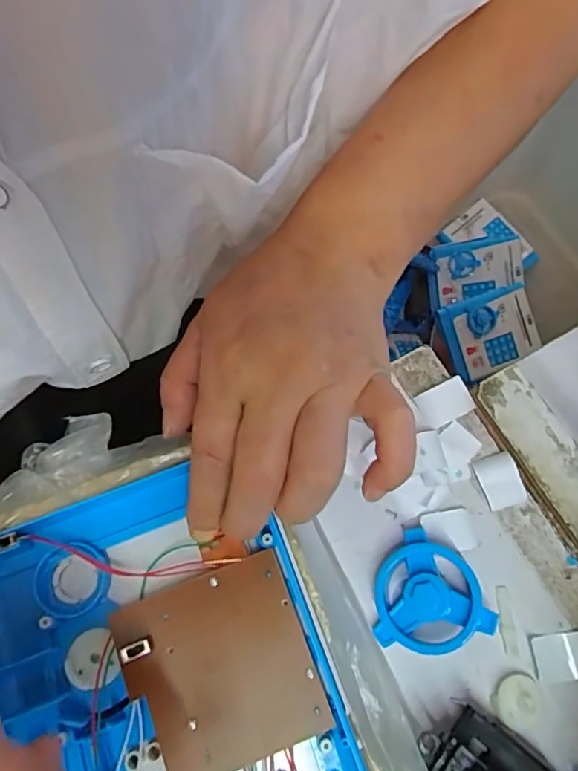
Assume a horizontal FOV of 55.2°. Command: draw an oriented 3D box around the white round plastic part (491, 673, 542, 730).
[{"bbox_3d":[0.106,0.145,0.254,0.020,0.004,0.022,0,71,1],"label":"white round plastic part"}]

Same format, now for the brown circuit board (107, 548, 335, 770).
[{"bbox_3d":[-0.028,0.116,0.226,0.071,0.004,0.072,-20,73,-9],"label":"brown circuit board"}]

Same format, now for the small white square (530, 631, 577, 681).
[{"bbox_3d":[0.128,0.127,0.258,0.026,0.006,0.020,-5,71,-1],"label":"small white square"}]

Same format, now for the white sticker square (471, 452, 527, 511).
[{"bbox_3d":[0.109,0.049,0.286,0.020,0.005,0.027,-18,72,-5],"label":"white sticker square"}]

